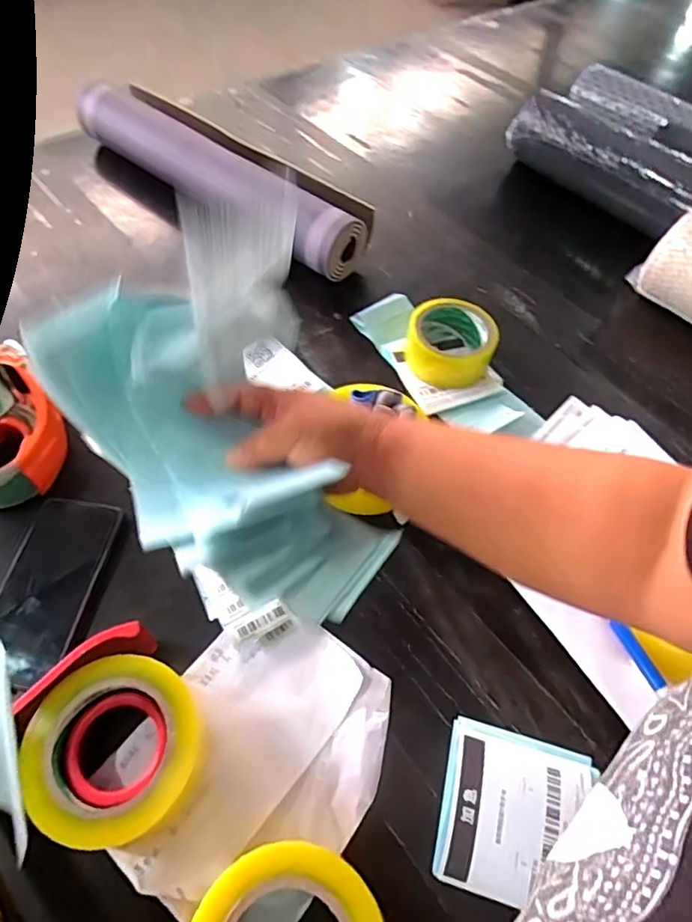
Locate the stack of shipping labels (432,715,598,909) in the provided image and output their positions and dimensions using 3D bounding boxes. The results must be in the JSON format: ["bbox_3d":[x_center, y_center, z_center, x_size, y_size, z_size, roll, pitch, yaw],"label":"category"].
[{"bbox_3d":[0.119,0.249,0.390,0.100,0.022,0.104,15,56,7],"label":"stack of shipping labels"}]

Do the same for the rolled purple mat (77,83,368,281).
[{"bbox_3d":[-0.191,-0.401,0.761,0.518,0.076,0.081,35,61,19],"label":"rolled purple mat"}]

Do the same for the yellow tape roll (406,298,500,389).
[{"bbox_3d":[0.117,-0.133,0.617,0.098,0.051,0.088,13,56,5],"label":"yellow tape roll"}]

